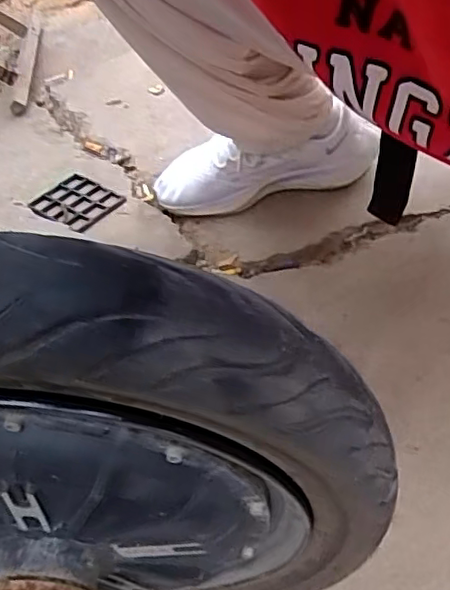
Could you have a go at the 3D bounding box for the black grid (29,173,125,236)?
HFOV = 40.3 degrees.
[{"bbox_3d":[-0.193,-0.120,0.788,0.110,0.014,0.090,25,57,23],"label":"black grid"}]

